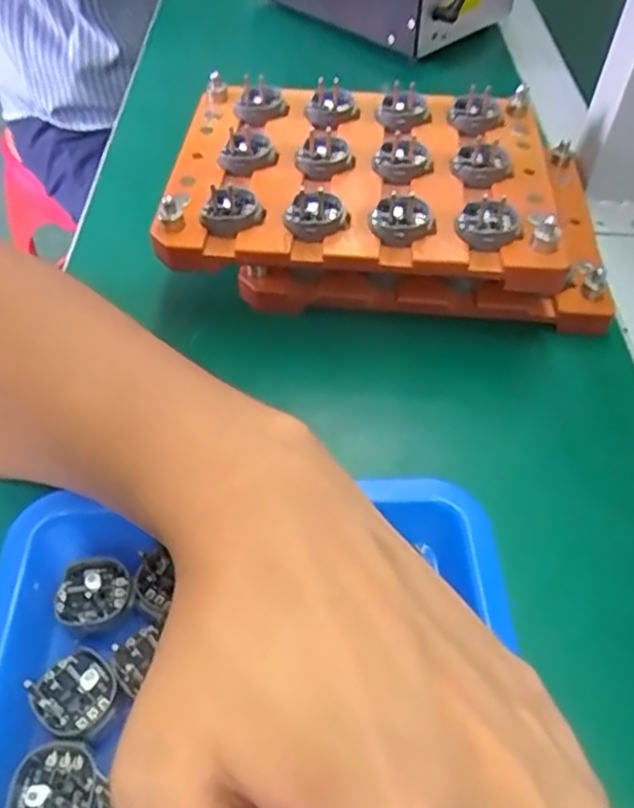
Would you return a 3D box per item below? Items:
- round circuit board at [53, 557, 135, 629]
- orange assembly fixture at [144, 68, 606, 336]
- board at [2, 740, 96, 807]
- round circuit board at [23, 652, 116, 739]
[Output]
[{"bbox_3d":[-0.079,0.067,0.243,0.027,0.006,0.023,-8,50,-10],"label":"round circuit board"},{"bbox_3d":[0.039,-0.105,0.360,0.218,0.059,0.146,4,50,1],"label":"orange assembly fixture"},{"bbox_3d":[-0.079,0.114,0.202,0.026,0.004,0.026,1,50,-1],"label":"board"},{"bbox_3d":[-0.078,0.094,0.222,0.024,0.004,0.026,1,50,-1],"label":"round circuit board"}]

